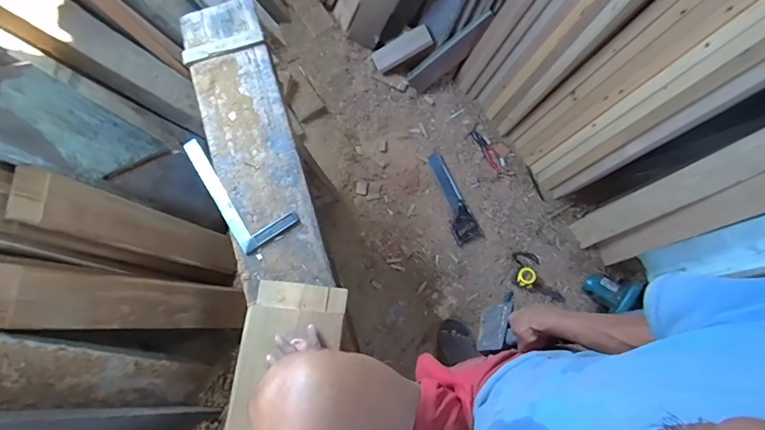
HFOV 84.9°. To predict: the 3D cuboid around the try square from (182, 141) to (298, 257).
[{"bbox_3d":[-0.314,-0.067,0.911,0.128,0.021,0.294,-34,79,-9],"label":"try square"}]

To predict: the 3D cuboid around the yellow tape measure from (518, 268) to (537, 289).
[{"bbox_3d":[0.498,0.216,1.445,0.056,0.030,0.064,13,76,2],"label":"yellow tape measure"}]

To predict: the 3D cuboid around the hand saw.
[{"bbox_3d":[0.246,-0.060,1.516,0.096,0.021,0.347,-24,78,-7],"label":"hand saw"}]

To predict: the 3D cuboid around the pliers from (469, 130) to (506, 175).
[{"bbox_3d":[0.397,-0.240,1.581,0.052,0.024,0.197,-26,73,-11],"label":"pliers"}]

